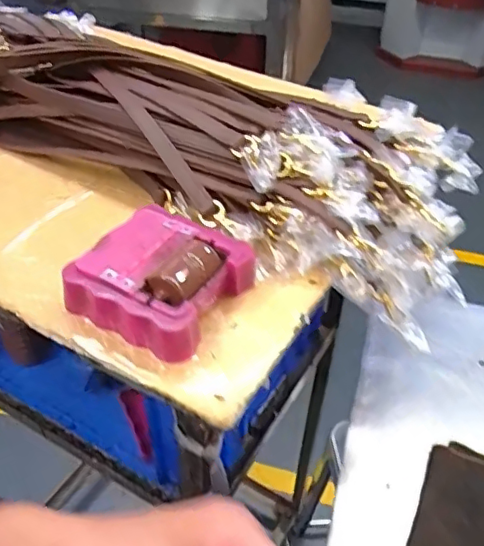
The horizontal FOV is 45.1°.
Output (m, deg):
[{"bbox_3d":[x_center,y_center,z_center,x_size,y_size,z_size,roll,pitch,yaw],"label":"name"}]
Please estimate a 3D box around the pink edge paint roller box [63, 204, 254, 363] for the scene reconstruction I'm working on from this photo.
[{"bbox_3d":[-0.061,0.001,0.440,0.108,0.038,0.110,22,46,21],"label":"pink edge paint roller box"}]

